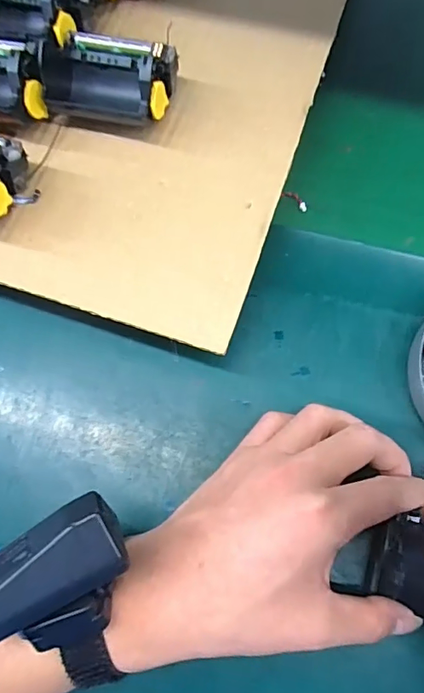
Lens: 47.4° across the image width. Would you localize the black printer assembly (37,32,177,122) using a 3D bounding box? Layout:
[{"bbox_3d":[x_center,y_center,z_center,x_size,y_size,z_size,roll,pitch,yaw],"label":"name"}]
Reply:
[{"bbox_3d":[-0.065,-0.162,0.285,0.078,0.046,0.054,17,74,6],"label":"black printer assembly"}]

